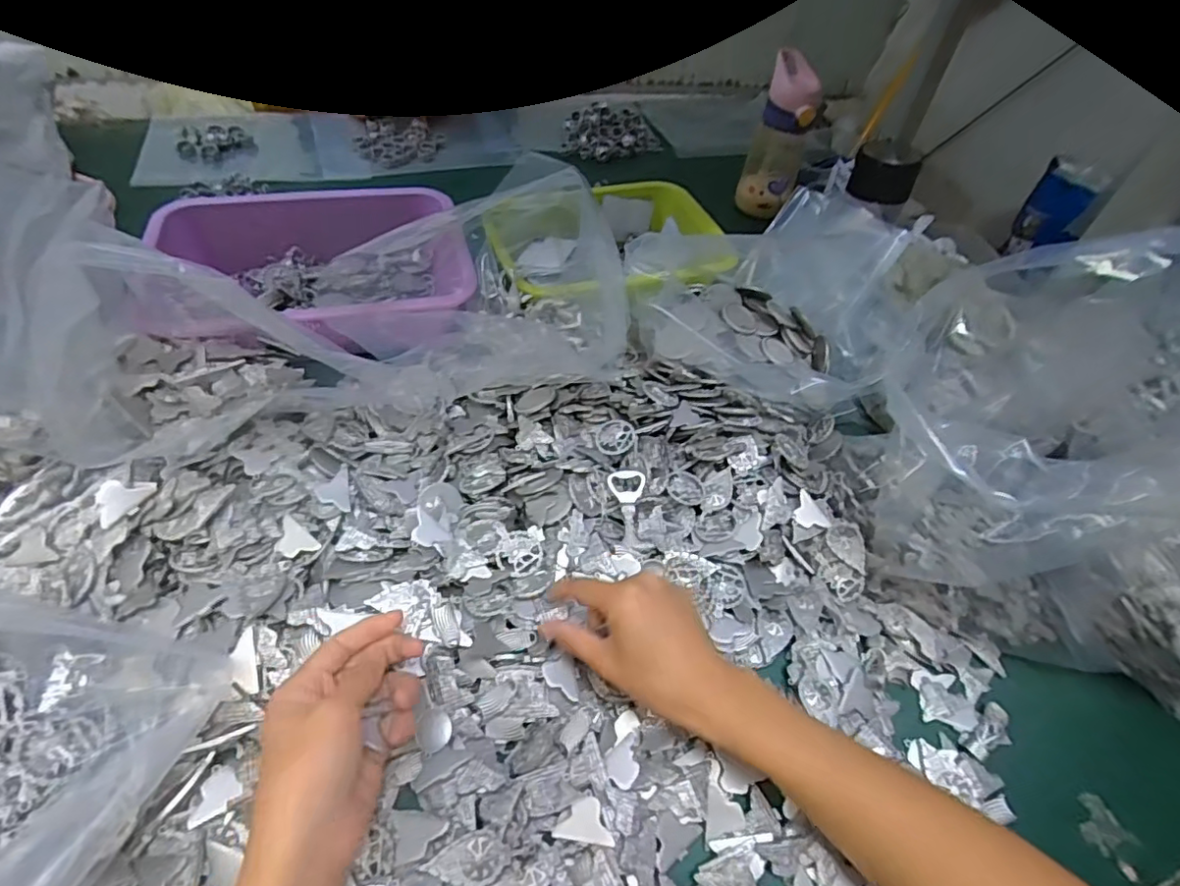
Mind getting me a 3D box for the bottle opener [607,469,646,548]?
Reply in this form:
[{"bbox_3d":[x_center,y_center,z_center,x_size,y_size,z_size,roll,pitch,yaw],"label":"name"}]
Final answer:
[{"bbox_3d":[0.031,0.050,0.463,0.030,0.009,0.065,-1,63,-7],"label":"bottle opener"}]

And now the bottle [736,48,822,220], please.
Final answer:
[{"bbox_3d":[0.264,-0.417,0.814,0.077,0.175,0.079,19,50,8],"label":"bottle"}]

